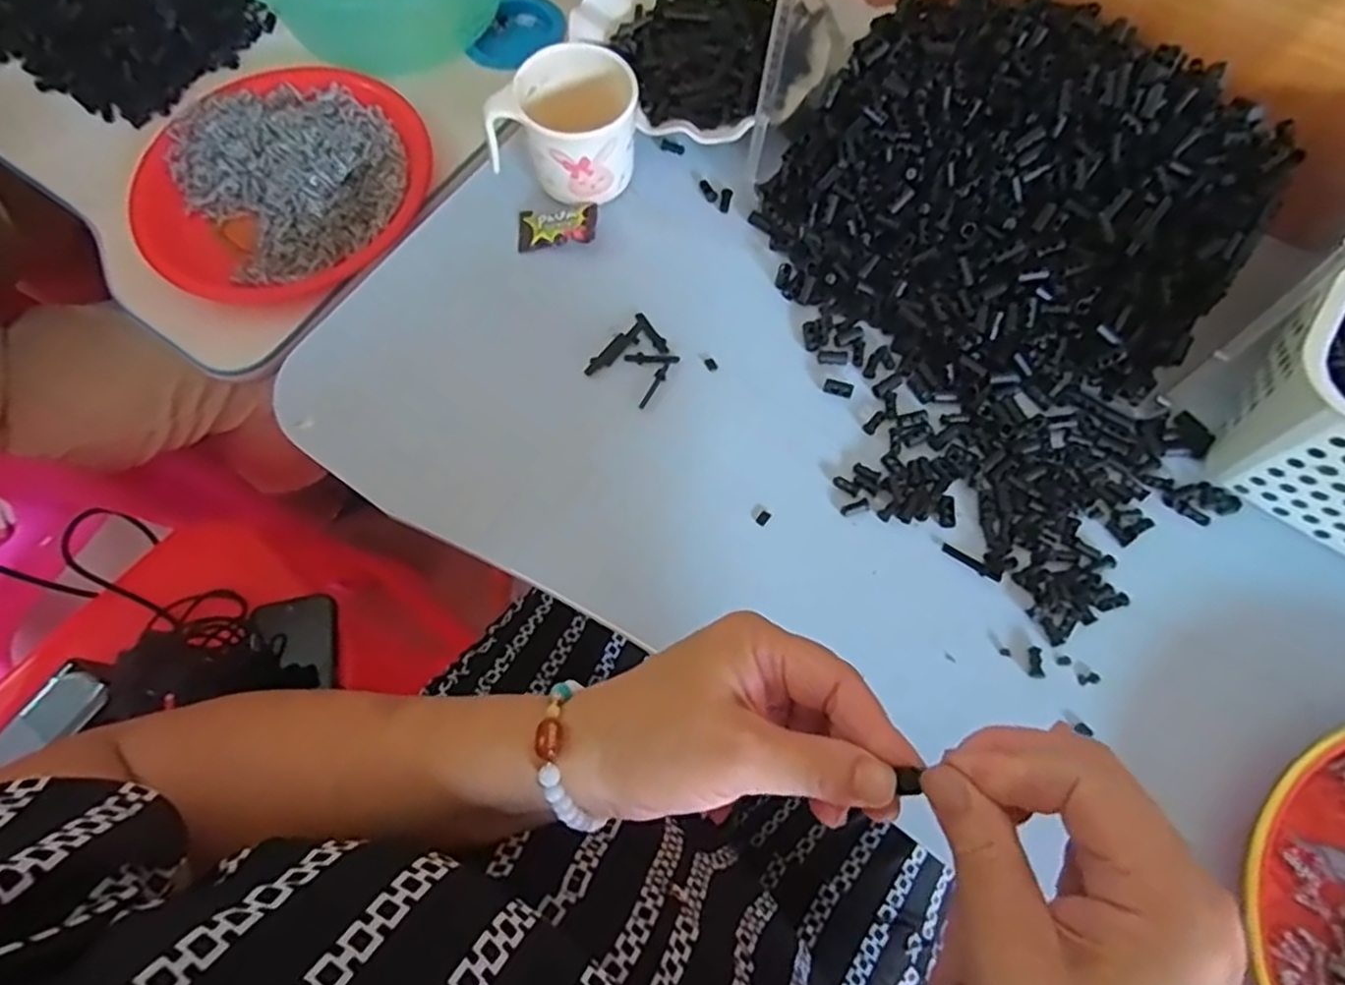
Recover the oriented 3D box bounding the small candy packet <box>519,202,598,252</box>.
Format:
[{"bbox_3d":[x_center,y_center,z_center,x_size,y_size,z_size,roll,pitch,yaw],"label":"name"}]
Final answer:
[{"bbox_3d":[-0.077,-0.179,0.491,0.053,0.012,0.029,-4,70,0],"label":"small candy packet"}]

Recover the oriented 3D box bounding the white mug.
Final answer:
[{"bbox_3d":[-0.071,-0.234,0.477,0.096,0.066,0.076,-15,70,-3],"label":"white mug"}]

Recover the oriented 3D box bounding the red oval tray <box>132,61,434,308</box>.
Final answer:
[{"bbox_3d":[-0.307,-0.250,0.580,0.223,0.026,0.219,1,70,2],"label":"red oval tray"}]

